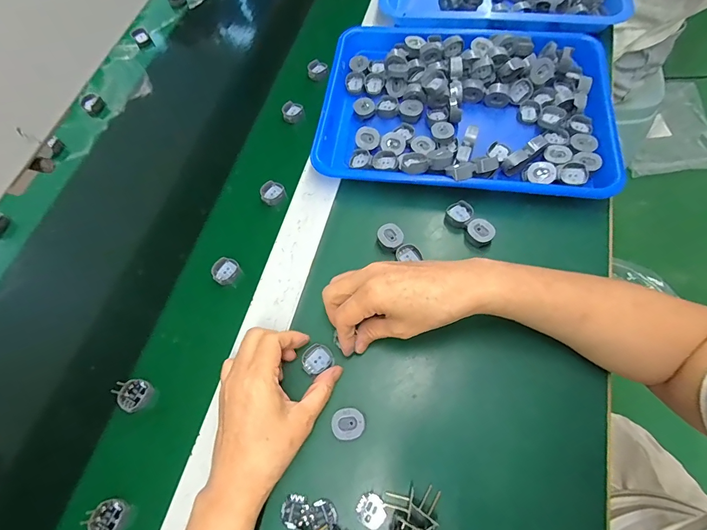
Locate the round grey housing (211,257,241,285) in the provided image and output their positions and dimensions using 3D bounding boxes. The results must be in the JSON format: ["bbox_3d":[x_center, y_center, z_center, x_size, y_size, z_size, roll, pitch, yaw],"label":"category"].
[{"bbox_3d":[-0.140,0.008,0.424,0.027,0.020,0.029,-2,65,4],"label":"round grey housing"}]

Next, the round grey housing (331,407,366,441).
[{"bbox_3d":[-0.004,0.139,0.333,0.028,0.013,0.026,-2,65,4],"label":"round grey housing"}]

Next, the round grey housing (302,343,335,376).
[{"bbox_3d":[-0.034,0.089,0.358,0.028,0.005,0.025,-37,72,-11],"label":"round grey housing"}]

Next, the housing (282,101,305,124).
[{"bbox_3d":[-0.080,-0.204,0.507,0.028,0.010,0.027,-2,65,4],"label":"housing"}]

